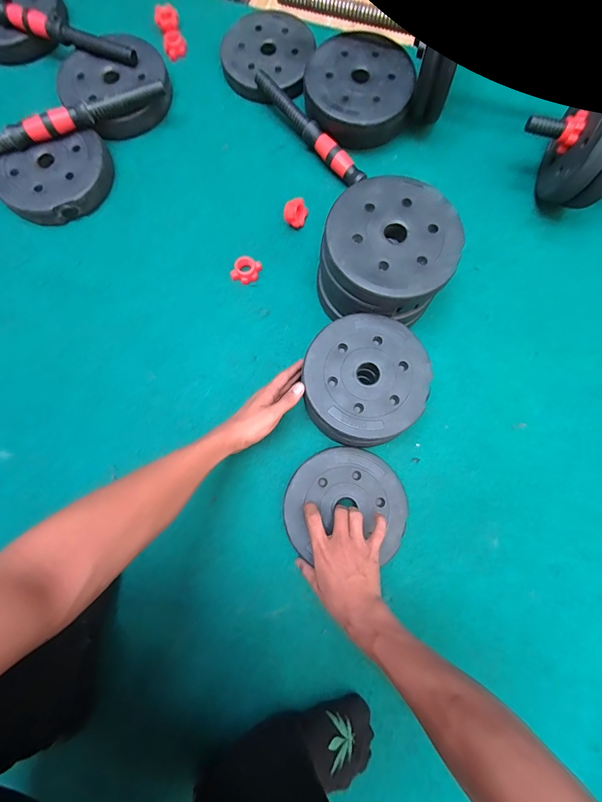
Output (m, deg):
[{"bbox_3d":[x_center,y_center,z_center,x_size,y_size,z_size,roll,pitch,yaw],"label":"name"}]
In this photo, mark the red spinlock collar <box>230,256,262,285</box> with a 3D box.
[{"bbox_3d":[-0.091,-0.217,0.604,0.041,0.021,0.044,30,80,6],"label":"red spinlock collar"}]

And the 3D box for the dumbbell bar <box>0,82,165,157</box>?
[{"bbox_3d":[-0.416,-0.457,0.605,0.384,0.034,0.027,-22,80,-4],"label":"dumbbell bar"}]

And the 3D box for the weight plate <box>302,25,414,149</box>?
[{"bbox_3d":[0.096,-0.532,0.636,0.178,0.069,0.183,-2,79,-1],"label":"weight plate"}]

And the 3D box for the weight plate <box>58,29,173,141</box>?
[{"bbox_3d":[-0.332,-0.568,0.653,0.183,0.052,0.179,-28,80,-5],"label":"weight plate"}]

